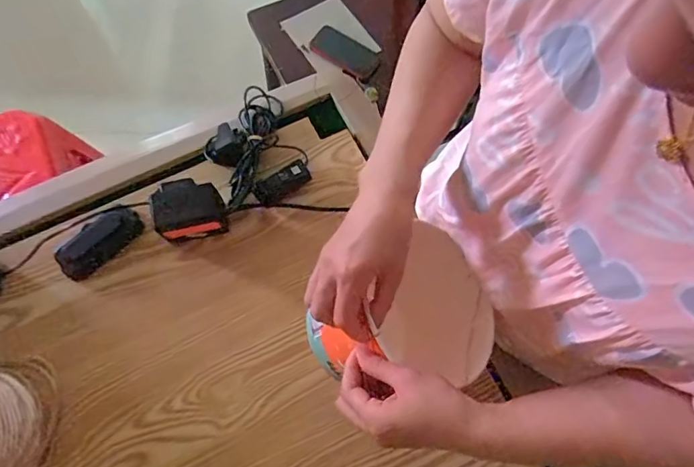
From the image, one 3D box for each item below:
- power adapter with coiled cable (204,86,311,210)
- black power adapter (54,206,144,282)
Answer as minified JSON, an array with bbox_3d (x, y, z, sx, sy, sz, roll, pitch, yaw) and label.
[{"bbox_3d":[-0.128,-0.122,0.637,0.114,0.040,0.171,-23,73,-8],"label":"power adapter with coiled cable"},{"bbox_3d":[-0.314,0.010,0.604,0.107,0.027,0.049,-42,77,-13],"label":"black power adapter"}]

